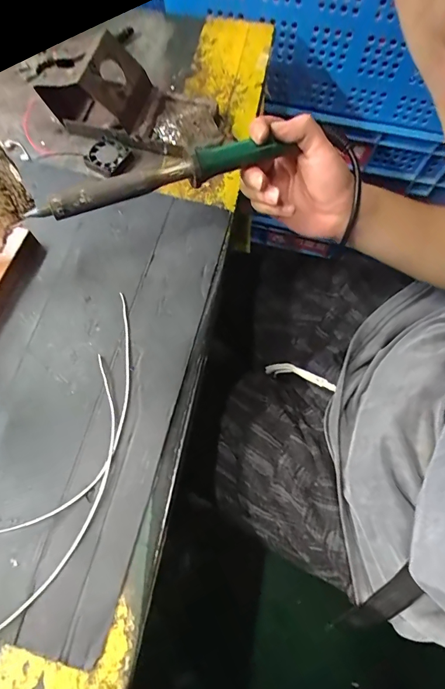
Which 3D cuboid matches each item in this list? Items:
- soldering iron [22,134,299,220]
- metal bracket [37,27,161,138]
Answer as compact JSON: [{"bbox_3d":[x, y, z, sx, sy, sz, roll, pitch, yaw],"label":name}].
[{"bbox_3d":[-0.055,-0.141,0.335,0.215,0.025,0.018,-21,71,-10],"label":"soldering iron"},{"bbox_3d":[-0.122,-0.272,0.421,0.096,0.078,0.084,14,70,4],"label":"metal bracket"}]

